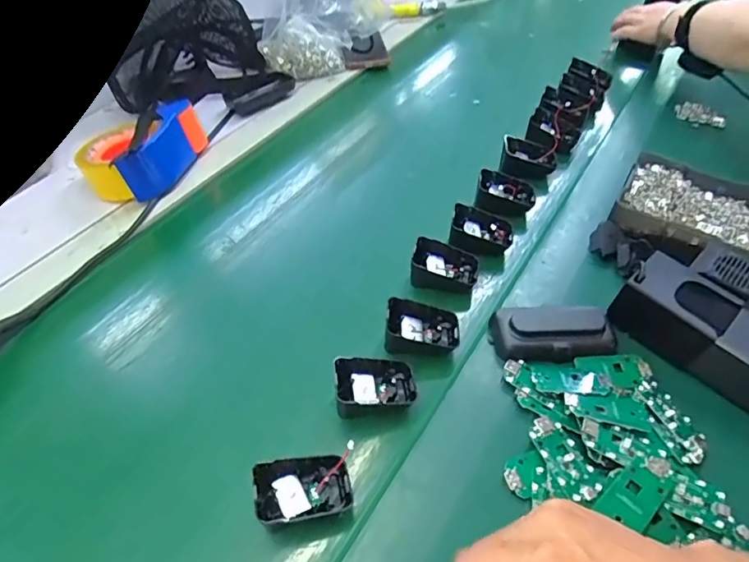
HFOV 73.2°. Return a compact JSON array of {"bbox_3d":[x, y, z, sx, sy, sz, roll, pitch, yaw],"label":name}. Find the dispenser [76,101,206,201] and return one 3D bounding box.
[{"bbox_3d":[-0.289,-0.164,0.632,0.092,0.063,0.139,20,54,15],"label":"dispenser"}]

